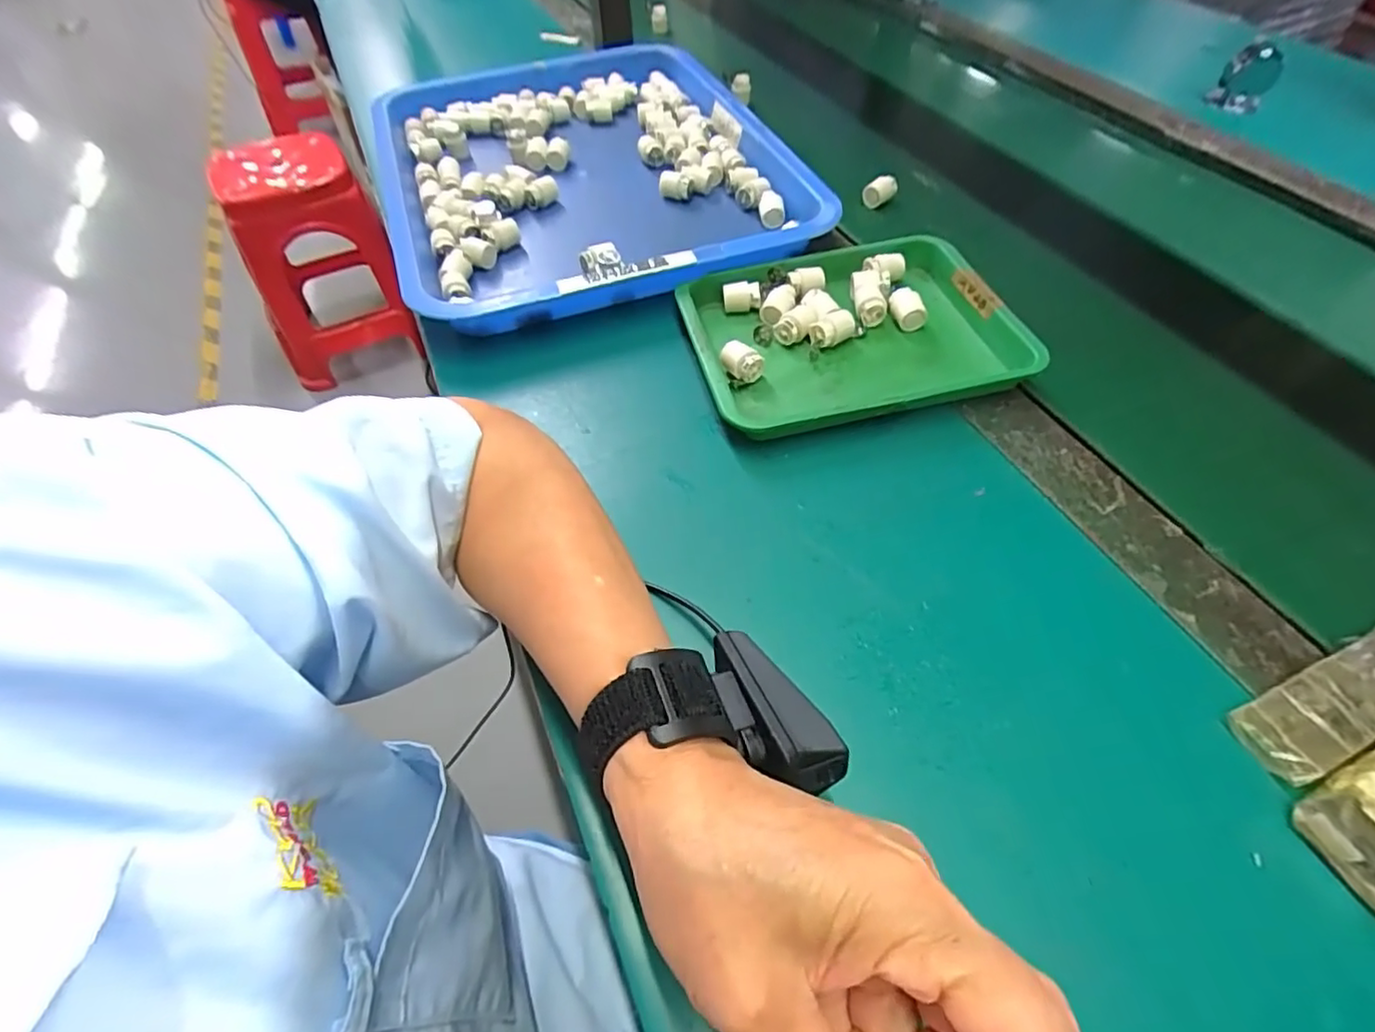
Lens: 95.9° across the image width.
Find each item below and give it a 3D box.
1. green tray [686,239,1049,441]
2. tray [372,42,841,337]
[{"bbox_3d":[0.112,-0.128,0.434,0.217,0.028,0.162,-13,55,-8],"label":"green tray"},{"bbox_3d":[-0.104,-0.331,0.579,0.344,0.040,0.448,-17,55,-11],"label":"tray"}]

